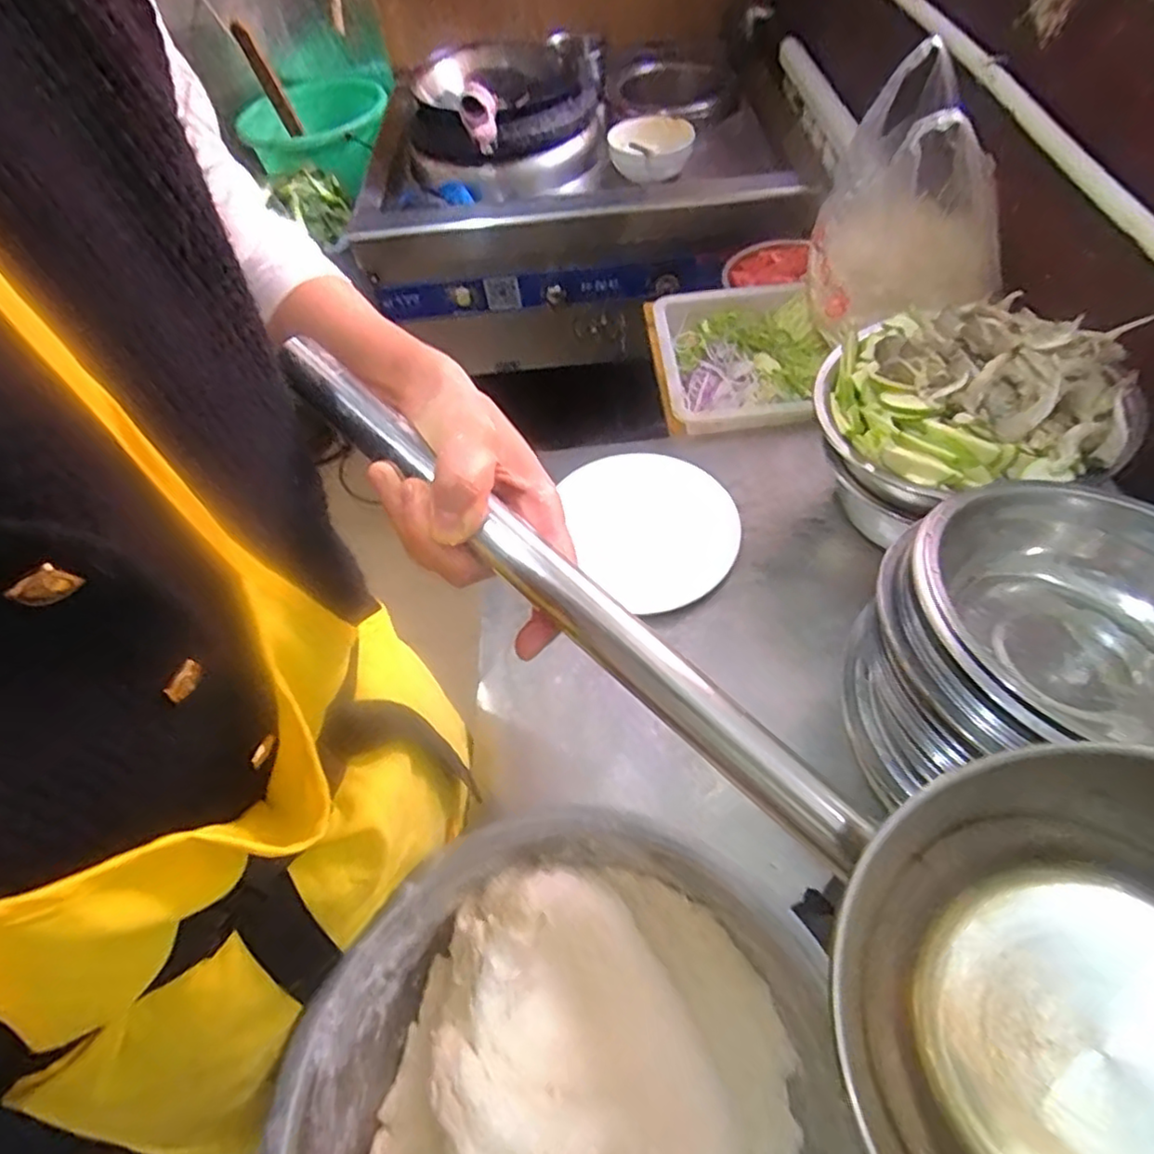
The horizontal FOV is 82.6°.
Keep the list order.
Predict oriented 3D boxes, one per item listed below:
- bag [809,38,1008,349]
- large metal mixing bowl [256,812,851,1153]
[{"bbox_3d":[0.385,-0.429,0.758,0.185,0.225,0.209,7,55,10],"label":"bag"},{"bbox_3d":[-0.003,0.330,0.392,0.306,0.112,0.323,-27,56,-14],"label":"large metal mixing bowl"}]

